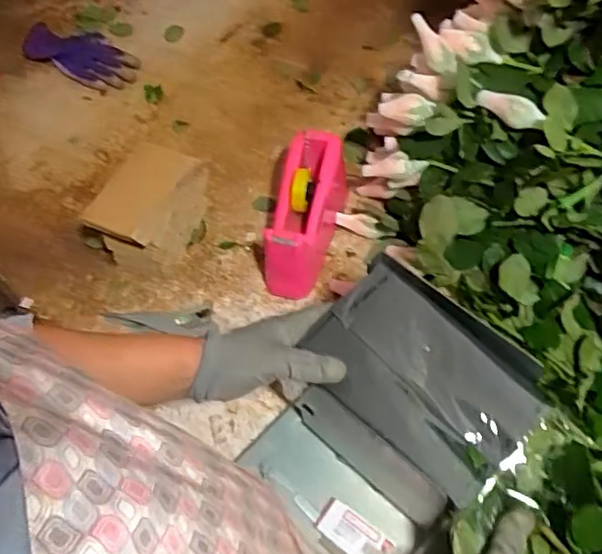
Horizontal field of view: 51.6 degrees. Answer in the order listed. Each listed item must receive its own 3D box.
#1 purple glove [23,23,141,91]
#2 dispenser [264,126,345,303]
[{"bbox_3d":[-0.367,-0.372,1.037,0.215,0.020,0.091,27,65,19],"label":"purple glove"},{"bbox_3d":[0.006,-0.078,0.804,0.074,0.108,0.209,10,61,10],"label":"dispenser"}]

